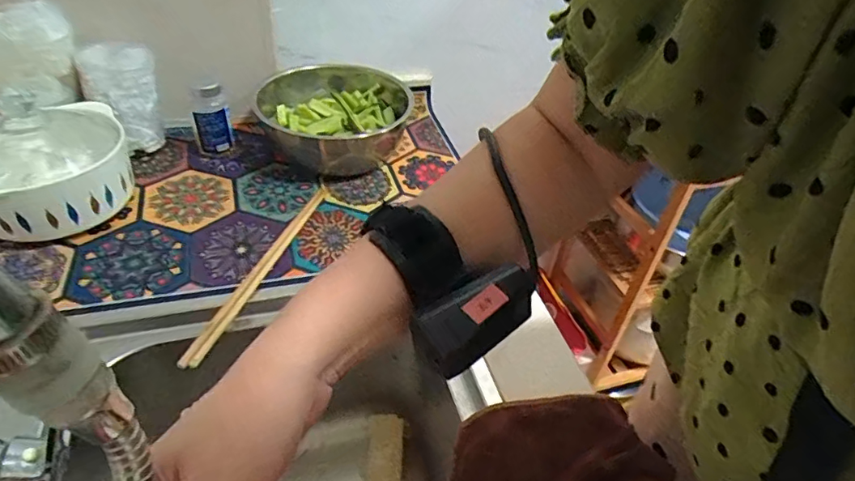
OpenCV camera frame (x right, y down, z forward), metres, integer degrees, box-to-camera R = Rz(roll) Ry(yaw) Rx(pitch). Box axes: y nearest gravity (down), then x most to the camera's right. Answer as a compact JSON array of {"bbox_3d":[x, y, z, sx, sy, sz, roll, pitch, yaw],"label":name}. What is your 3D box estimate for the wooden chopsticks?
[{"bbox_3d":[-0.175,0.021,0.574,0.021,0.015,0.290,13,41,8],"label":"wooden chopsticks"}]

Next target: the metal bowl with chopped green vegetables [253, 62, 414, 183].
[{"bbox_3d":[-0.135,-0.179,0.757,0.196,0.076,0.211,3,41,-3],"label":"metal bowl with chopped green vegetables"}]

